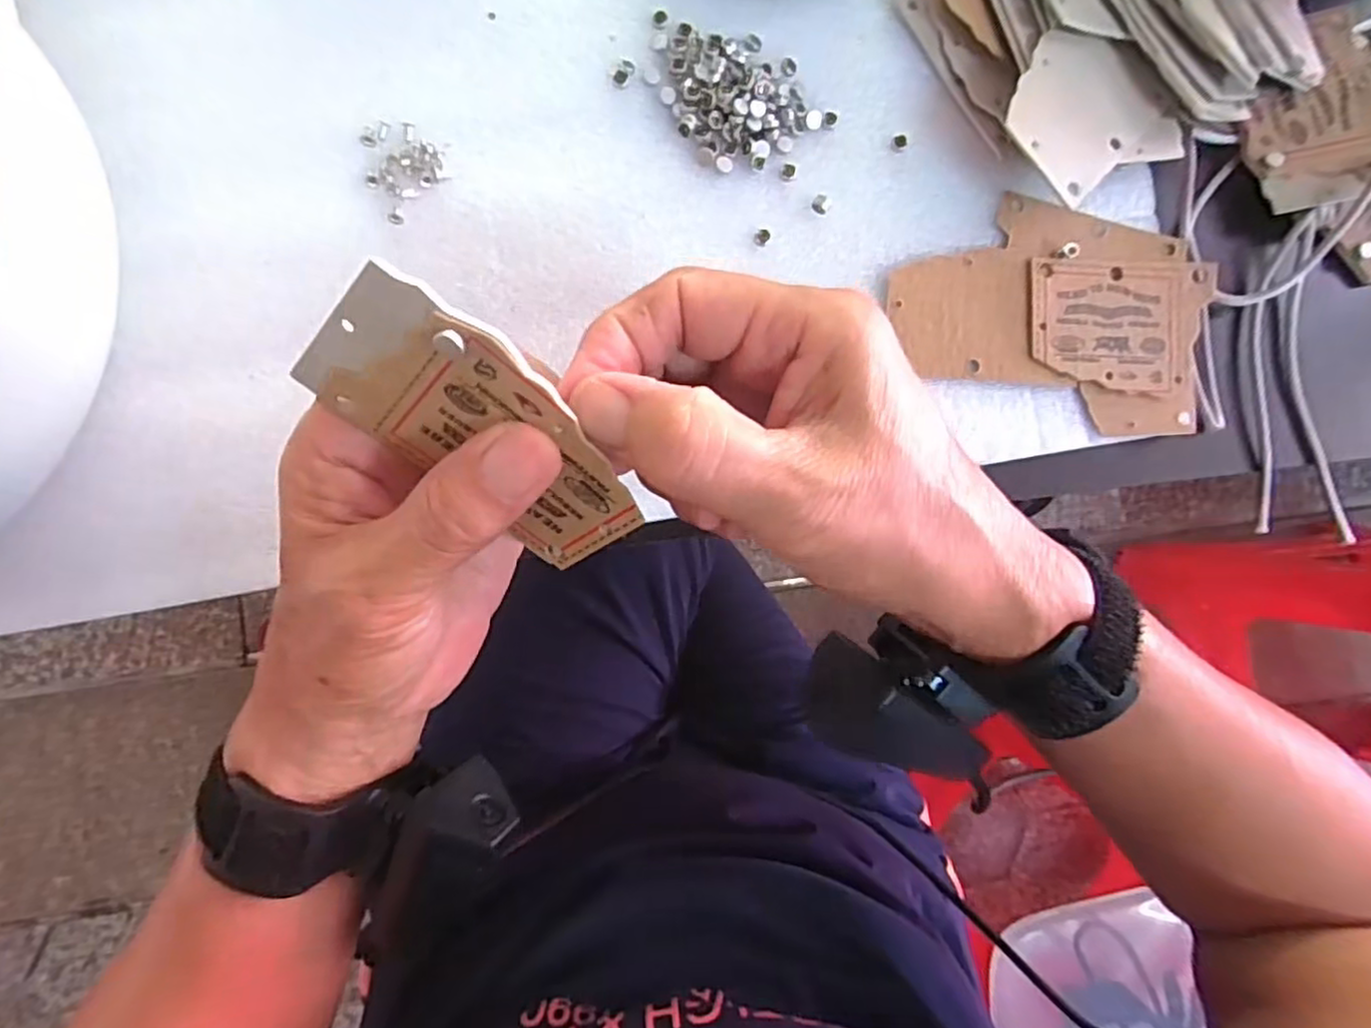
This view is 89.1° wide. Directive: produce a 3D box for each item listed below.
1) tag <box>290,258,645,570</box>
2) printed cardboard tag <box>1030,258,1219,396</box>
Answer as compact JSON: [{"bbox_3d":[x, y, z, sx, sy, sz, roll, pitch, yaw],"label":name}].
[{"bbox_3d":[-0.049,-0.019,0.171,0.084,0.054,0.004,41,44,-22],"label":"tag"},{"bbox_3d":[0.180,-0.078,0.288,0.078,0.007,0.053,-1,87,-5],"label":"printed cardboard tag"}]

